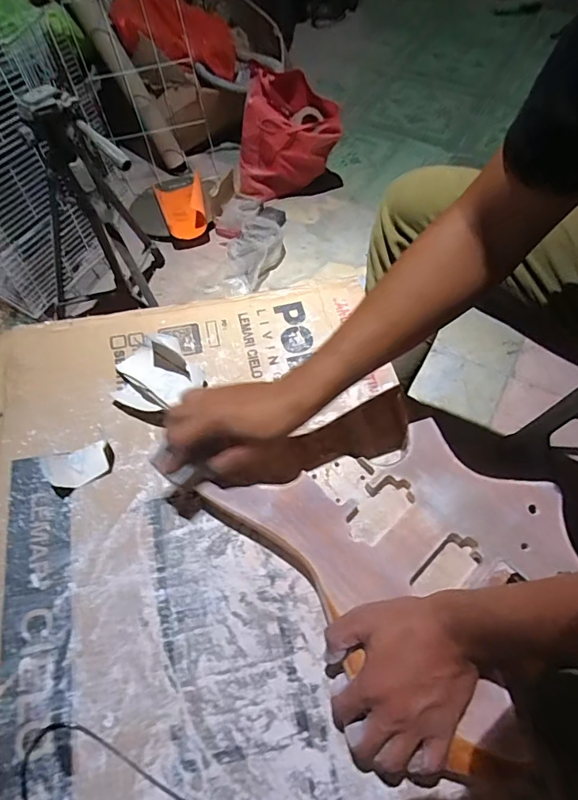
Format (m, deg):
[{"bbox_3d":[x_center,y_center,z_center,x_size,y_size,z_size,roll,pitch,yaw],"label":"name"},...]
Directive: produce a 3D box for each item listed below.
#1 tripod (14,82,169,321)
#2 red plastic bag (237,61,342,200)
[{"bbox_3d":[-0.438,-0.390,1.002,0.285,0.514,0.244,-8,58,-4],"label":"tripod"},{"bbox_3d":[-0.004,-0.743,1.332,0.275,0.289,0.160,-4,58,-1],"label":"red plastic bag"}]

